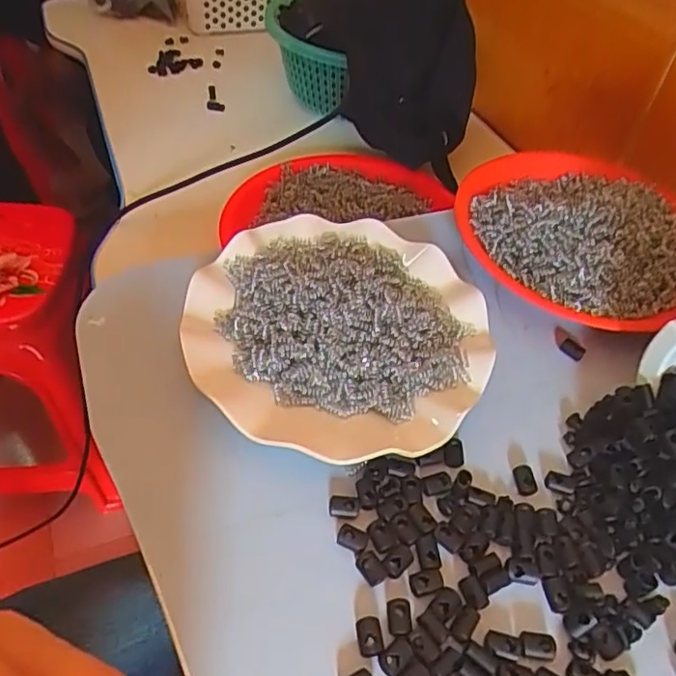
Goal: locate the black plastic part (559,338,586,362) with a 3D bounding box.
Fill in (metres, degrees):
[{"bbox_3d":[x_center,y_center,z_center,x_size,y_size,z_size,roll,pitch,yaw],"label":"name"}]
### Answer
[{"bbox_3d":[0.157,0.008,0.388,0.016,0.007,0.009,37,55,26],"label":"black plastic part"}]

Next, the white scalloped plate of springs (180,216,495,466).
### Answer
[{"bbox_3d":[0.000,-0.008,0.354,0.175,0.027,0.176,2,48,-2],"label":"white scalloped plate of springs"}]

